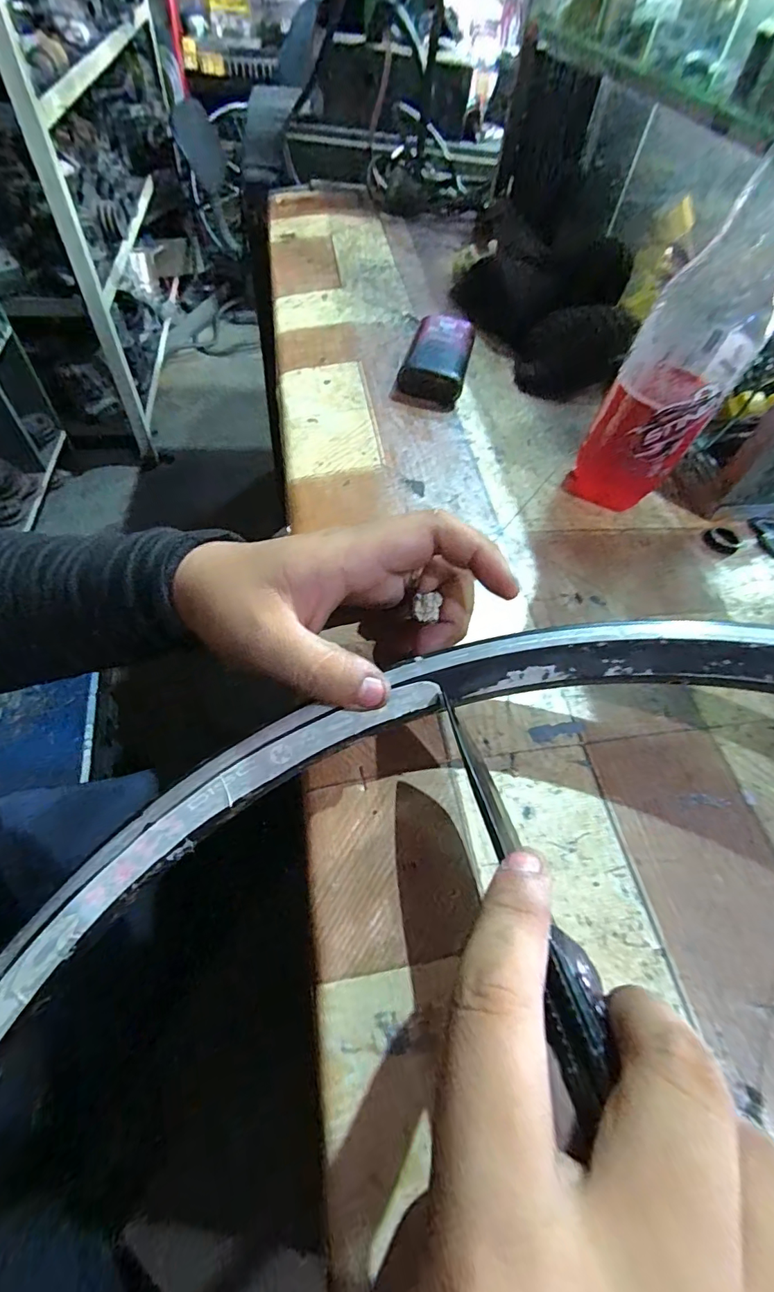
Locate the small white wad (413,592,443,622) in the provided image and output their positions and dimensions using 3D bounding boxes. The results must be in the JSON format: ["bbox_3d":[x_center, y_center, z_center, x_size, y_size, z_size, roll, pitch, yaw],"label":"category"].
[{"bbox_3d":[0.017,-0.017,0.205,0.011,0.008,0.010,4,58,-2],"label":"small white wad"}]

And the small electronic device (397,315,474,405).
[{"bbox_3d":[0.039,-0.221,0.371,0.045,0.022,0.090,14,56,2],"label":"small electronic device"}]

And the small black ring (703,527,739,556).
[{"bbox_3d":[0.212,-0.066,0.306,0.019,0.004,0.020,37,60,17],"label":"small black ring"}]

